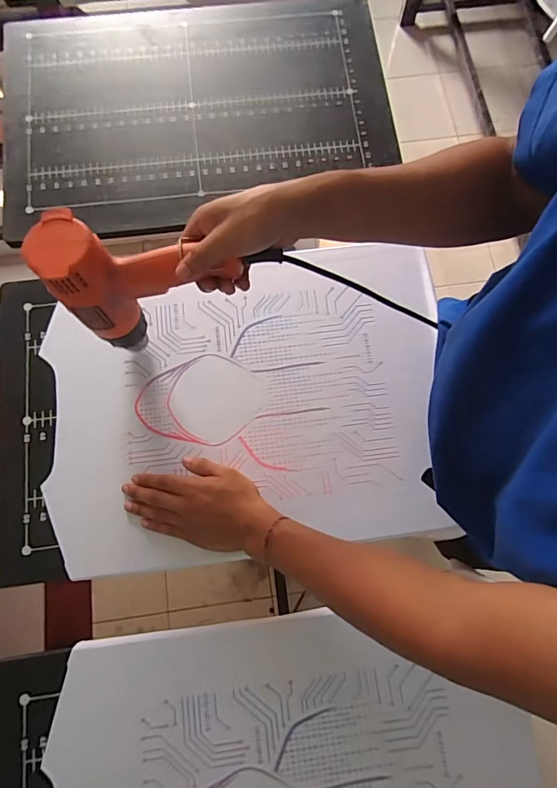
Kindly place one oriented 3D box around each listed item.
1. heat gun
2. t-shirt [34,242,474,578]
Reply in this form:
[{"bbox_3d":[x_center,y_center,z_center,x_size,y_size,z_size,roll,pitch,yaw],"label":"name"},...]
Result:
[{"bbox_3d":[-0.111,-0.121,0.463,0.211,0.156,0.064,-11,75,-4],"label":"heat gun"},{"bbox_3d":[-0.033,0.005,0.599,0.515,0.026,0.392,-6,75,-3],"label":"t-shirt"}]

